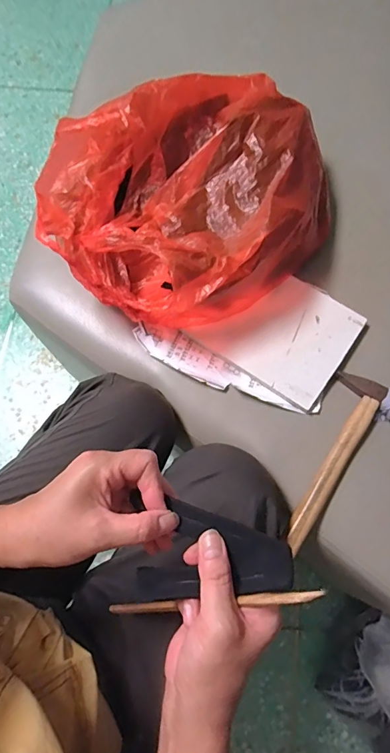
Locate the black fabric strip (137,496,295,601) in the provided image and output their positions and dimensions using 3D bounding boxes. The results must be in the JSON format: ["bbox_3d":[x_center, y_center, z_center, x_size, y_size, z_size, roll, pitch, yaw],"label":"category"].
[{"bbox_3d":[0.015,0.138,0.299,0.099,0.028,0.068,19,71,6],"label":"black fabric strip"}]

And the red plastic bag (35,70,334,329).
[{"bbox_3d":[-0.005,-0.232,0.582,0.392,0.153,0.291,-25,73,-9],"label":"red plastic bag"}]

